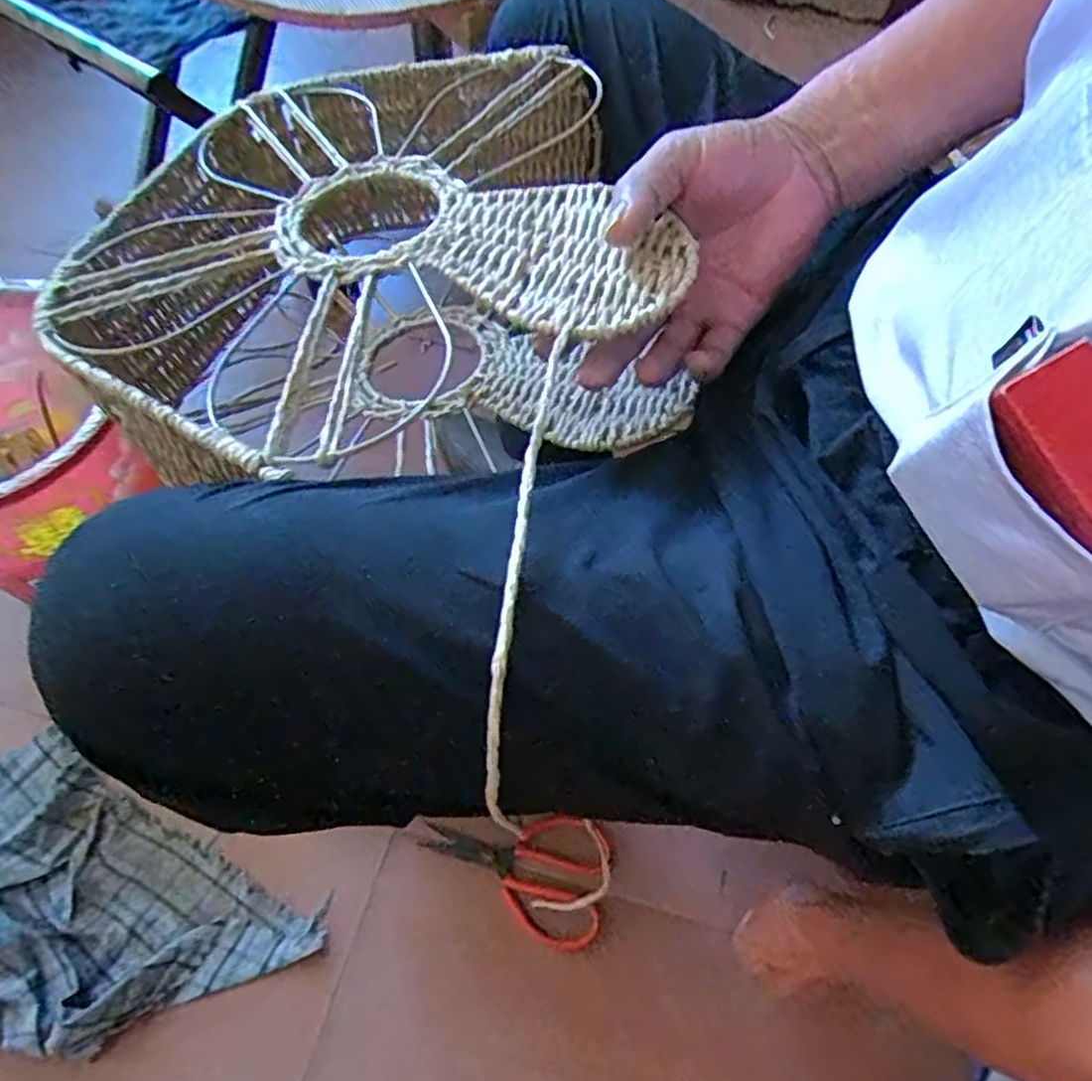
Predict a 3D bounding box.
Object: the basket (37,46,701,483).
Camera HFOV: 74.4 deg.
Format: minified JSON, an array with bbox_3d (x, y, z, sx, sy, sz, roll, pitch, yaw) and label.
[{"bbox_3d":[-0.099,-0.159,0.449,0.344,0.132,0.324,1,59,-2],"label":"basket"}]

